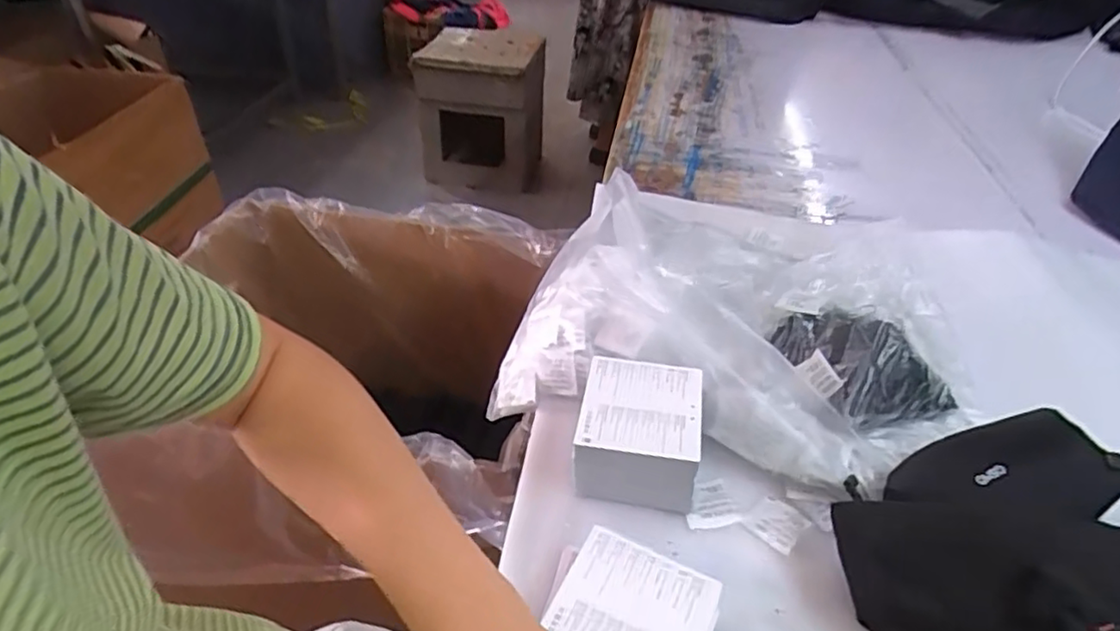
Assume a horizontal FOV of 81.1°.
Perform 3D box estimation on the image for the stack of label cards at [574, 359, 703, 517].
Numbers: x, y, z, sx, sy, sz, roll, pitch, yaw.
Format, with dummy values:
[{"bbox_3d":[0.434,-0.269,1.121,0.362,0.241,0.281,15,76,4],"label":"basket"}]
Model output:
[{"bbox_3d":[0.062,0.092,0.522,0.090,0.067,0.104,8,38,5],"label":"stack of label cards"}]

